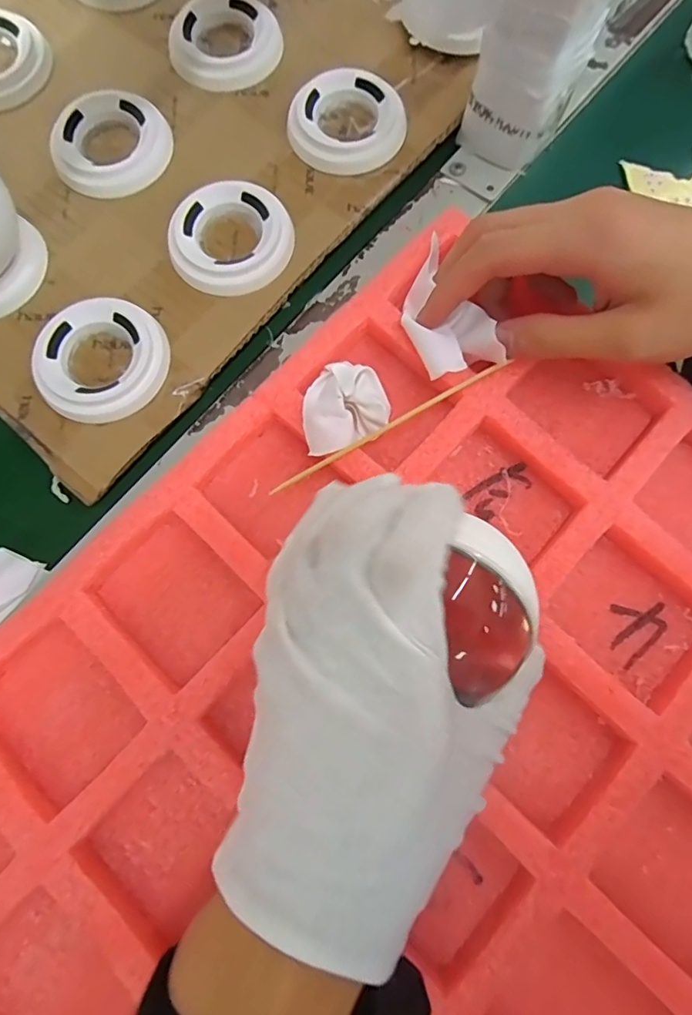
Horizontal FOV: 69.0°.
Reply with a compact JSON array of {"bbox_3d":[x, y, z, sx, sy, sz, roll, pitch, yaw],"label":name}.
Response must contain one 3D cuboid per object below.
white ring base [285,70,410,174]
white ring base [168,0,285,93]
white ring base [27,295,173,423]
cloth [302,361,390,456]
[{"bbox_3d":[0.001,-0.236,0.306,0.069,0.016,0.061,13,76,2],"label":"white ring base"},{"bbox_3d":[-0.076,-0.300,0.321,0.063,0.016,0.067,0,76,-1],"label":"white ring base"},{"bbox_3d":[-0.134,-0.081,0.275,0.067,0.014,0.070,0,76,-1],"label":"white ring base"},{"bbox_3d":[-0.001,-0.050,0.250,0.043,0.009,0.041,-12,97,-17],"label":"cloth"}]

